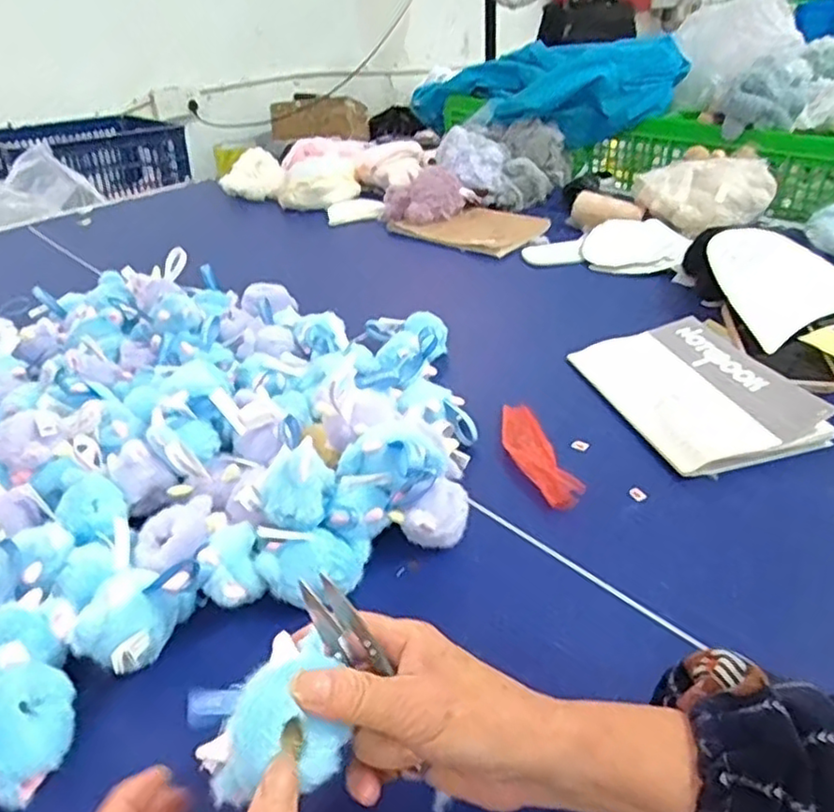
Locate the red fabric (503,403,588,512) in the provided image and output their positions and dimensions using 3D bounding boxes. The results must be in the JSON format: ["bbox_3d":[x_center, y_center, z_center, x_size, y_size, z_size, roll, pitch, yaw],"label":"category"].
[{"bbox_3d":[0.097,0.036,0.553,0.039,0.009,0.139,-9,35,-8],"label":"red fabric"}]

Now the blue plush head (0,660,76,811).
[{"bbox_3d":[-0.211,0.172,0.355,0.047,0.050,0.061,-15,36,-16],"label":"blue plush head"}]

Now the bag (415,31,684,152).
[{"bbox_3d":[0.216,-0.626,1.293,0.262,0.156,0.560,-19,37,-20],"label":"bag"}]

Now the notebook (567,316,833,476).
[{"bbox_3d":[0.254,-0.016,0.608,0.146,0.027,0.202,-12,35,-12],"label":"notebook"}]

